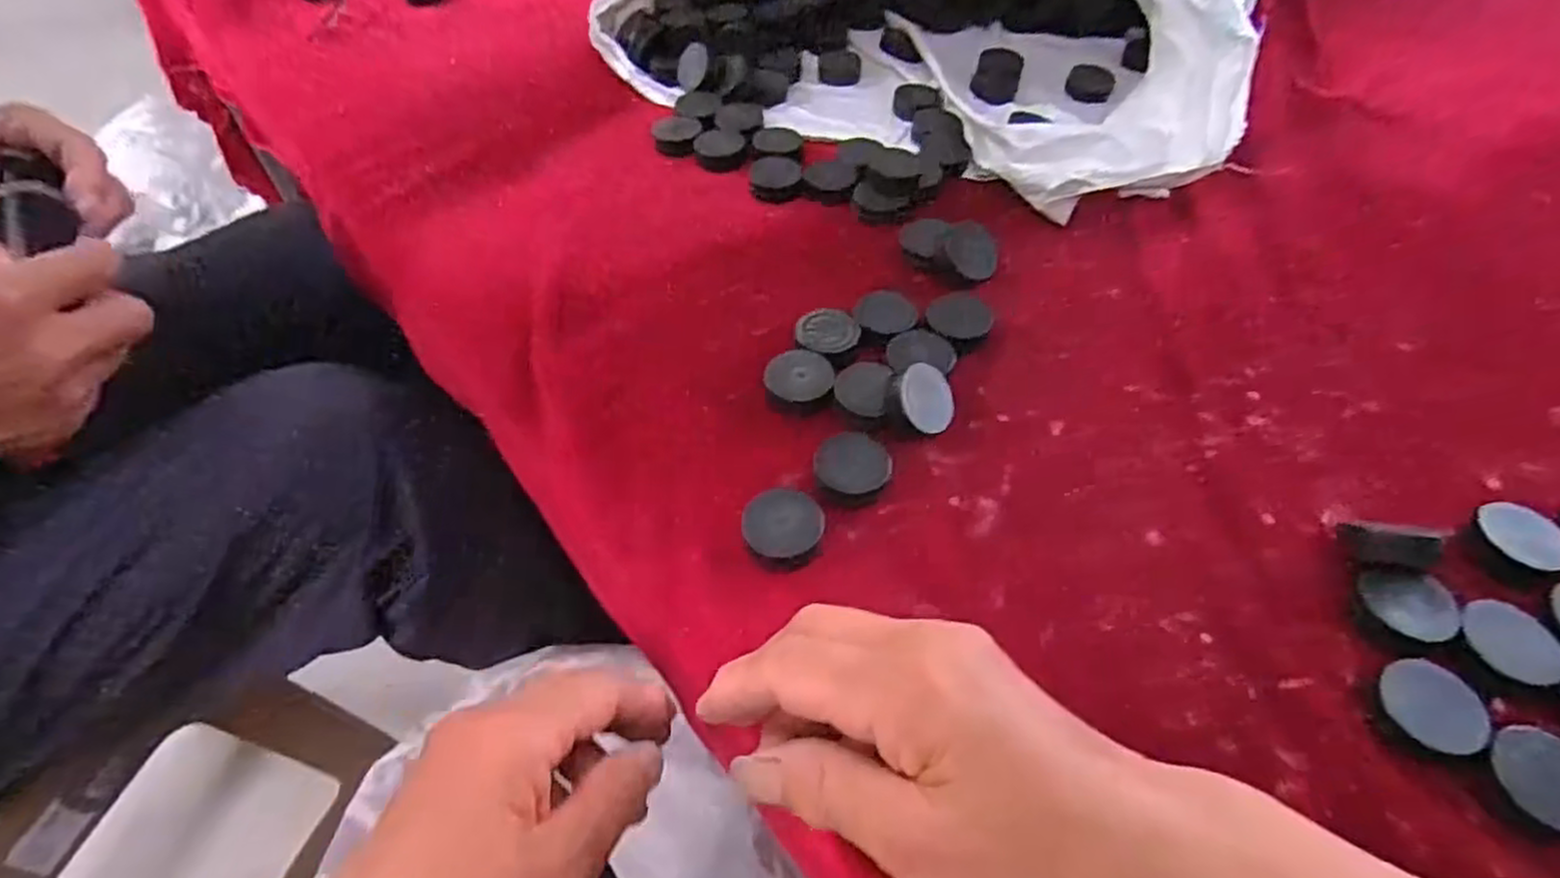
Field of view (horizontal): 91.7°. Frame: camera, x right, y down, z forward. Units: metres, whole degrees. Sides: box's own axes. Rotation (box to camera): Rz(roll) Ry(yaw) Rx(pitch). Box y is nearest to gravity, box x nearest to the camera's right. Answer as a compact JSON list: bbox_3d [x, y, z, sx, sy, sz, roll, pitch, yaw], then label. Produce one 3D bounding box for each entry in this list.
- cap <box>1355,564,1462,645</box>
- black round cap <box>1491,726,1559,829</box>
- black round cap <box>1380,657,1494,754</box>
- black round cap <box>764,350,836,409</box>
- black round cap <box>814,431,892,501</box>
[{"bbox_3d":[0.239,0.064,0.288,0.032,0.007,0.034,0,51,0],"label":"cap"},{"bbox_3d":[0.253,0.112,0.249,0.027,0.009,0.029,0,51,0],"label":"black round cap"},{"bbox_3d":[0.225,0.092,0.261,0.027,0.006,0.031,-8,51,-7],"label":"black round cap"},{"bbox_3d":[0.009,-0.030,0.360,0.032,0.004,0.033,-2,51,-2],"label":"black round cap"},{"bbox_3d":[0.032,0.010,0.329,0.032,0.004,0.032,0,51,0],"label":"black round cap"}]

